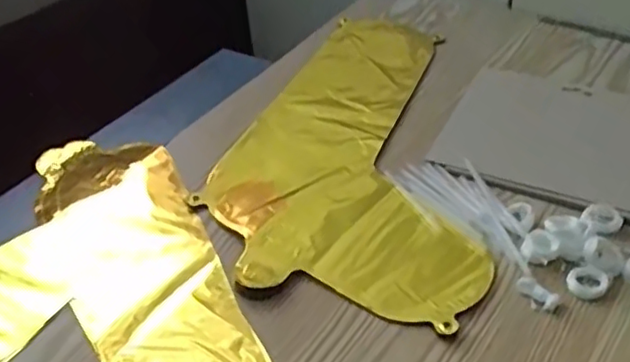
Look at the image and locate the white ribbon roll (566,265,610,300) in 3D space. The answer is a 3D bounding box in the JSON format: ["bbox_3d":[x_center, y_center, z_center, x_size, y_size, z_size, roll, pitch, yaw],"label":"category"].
[{"bbox_3d":[0.186,0.069,0.440,0.025,0.007,0.025,-3,39,2],"label":"white ribbon roll"}]

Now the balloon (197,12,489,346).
[{"bbox_3d":[0.050,-0.048,0.596,0.227,0.008,0.409,8,41,15],"label":"balloon"}]

